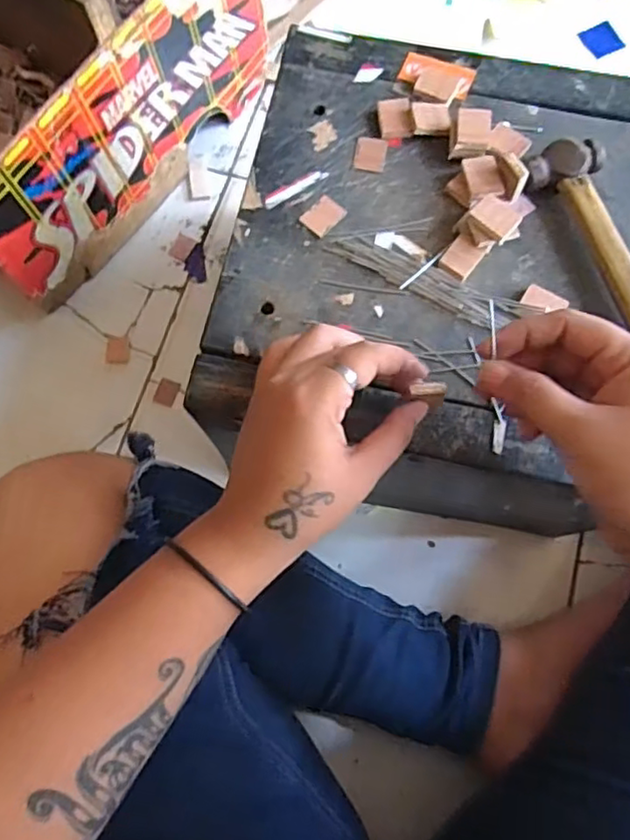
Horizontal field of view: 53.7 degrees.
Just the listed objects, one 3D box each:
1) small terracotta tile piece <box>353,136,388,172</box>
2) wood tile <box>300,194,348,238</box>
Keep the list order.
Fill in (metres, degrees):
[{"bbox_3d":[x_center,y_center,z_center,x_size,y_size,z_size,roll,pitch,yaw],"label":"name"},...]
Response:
[{"bbox_3d":[0.035,-0.165,0.385,0.019,0.004,0.023,11,75,4],"label":"small terracotta tile piece"},{"bbox_3d":[0.005,-0.123,0.373,0.019,0.004,0.025,41,79,11],"label":"wood tile"}]

